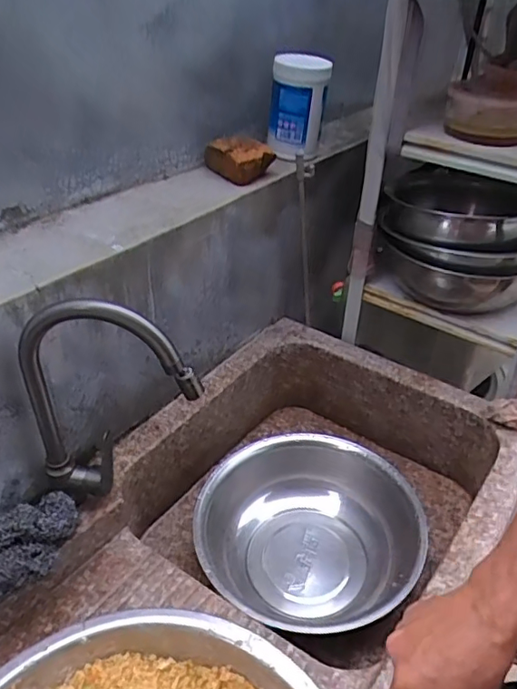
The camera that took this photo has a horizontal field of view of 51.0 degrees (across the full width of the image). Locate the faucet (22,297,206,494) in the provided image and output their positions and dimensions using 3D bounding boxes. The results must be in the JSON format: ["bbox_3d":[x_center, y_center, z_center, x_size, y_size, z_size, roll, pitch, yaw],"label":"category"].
[{"bbox_3d":[-0.179,0.066,0.671,0.211,0.296,0.048,2,36,0],"label":"faucet"}]

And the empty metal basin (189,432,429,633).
[{"bbox_3d":[0.076,0.312,0.870,0.334,0.133,0.330,1,36,-1],"label":"empty metal basin"}]

